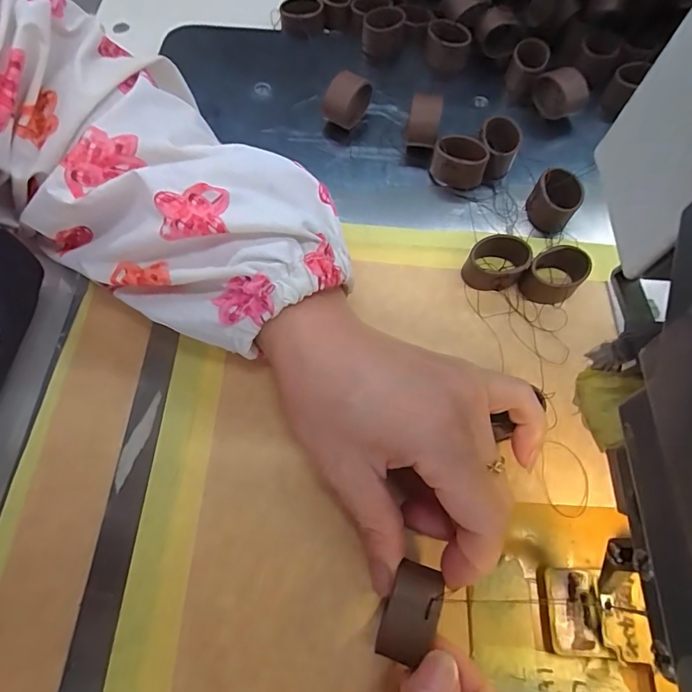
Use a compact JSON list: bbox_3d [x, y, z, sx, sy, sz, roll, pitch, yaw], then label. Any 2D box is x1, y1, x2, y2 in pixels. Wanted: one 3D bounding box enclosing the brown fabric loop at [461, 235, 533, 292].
[{"bbox_3d":[0.080,-0.044,0.235,0.028,0.017,0.028,1,65,-2],"label":"brown fabric loop"}]

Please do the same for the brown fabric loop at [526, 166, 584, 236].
[{"bbox_3d":[0.117,-0.082,0.252,0.025,0.018,0.028,33,68,12],"label":"brown fabric loop"}]

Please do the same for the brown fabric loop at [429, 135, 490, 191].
[{"bbox_3d":[0.067,-0.107,0.264,0.029,0.023,0.023,36,68,13],"label":"brown fabric loop"}]

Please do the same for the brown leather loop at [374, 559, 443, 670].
[{"bbox_3d":[0.024,0.096,0.162,0.018,0.011,0.032,16,64,10],"label":"brown leather loop"}]

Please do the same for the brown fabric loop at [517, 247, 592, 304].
[{"bbox_3d":[0.111,-0.038,0.234,0.035,0.016,0.023,-34,71,-17],"label":"brown fabric loop"}]

